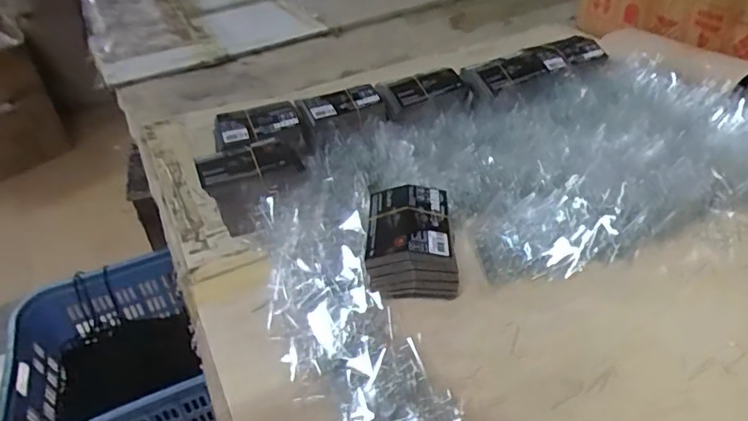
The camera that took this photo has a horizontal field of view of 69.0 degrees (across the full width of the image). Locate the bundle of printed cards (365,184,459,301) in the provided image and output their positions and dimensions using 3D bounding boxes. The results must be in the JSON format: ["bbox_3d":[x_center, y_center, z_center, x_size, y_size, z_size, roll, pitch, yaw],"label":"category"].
[{"bbox_3d":[0.034,0.029,0.519,0.077,0.065,0.101,-4,38,2],"label":"bundle of printed cards"}]

